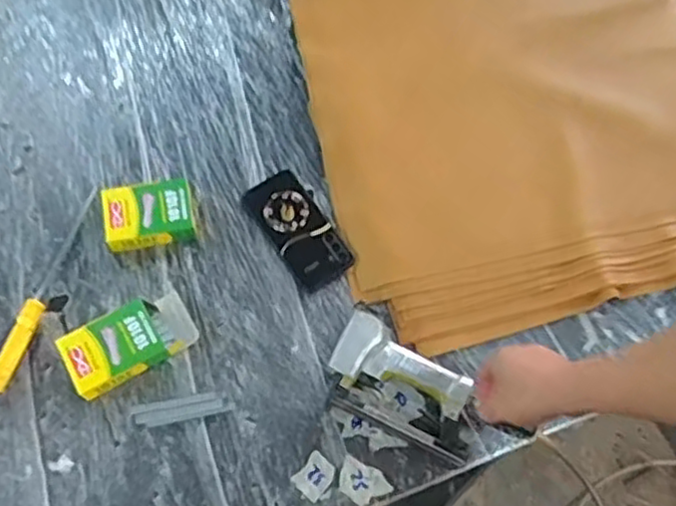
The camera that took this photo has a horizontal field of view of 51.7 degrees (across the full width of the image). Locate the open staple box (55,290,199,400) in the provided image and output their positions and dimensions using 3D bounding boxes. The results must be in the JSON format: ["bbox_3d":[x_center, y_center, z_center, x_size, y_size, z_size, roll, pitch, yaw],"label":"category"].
[{"bbox_3d":[-0.251,0.107,0.843,0.153,0.039,0.082,-29,73,-14],"label":"open staple box"}]

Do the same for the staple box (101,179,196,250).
[{"bbox_3d":[-0.244,-0.047,0.906,0.116,0.037,0.088,-12,70,-9],"label":"staple box"}]

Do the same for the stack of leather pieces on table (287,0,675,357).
[{"bbox_3d":[0.279,-0.253,1.042,0.645,0.054,0.708,-14,69,-5],"label":"stack of leather pieces on table"}]

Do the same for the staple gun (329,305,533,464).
[{"bbox_3d":[0.082,0.169,0.835,0.200,0.045,0.108,32,72,12],"label":"staple gun"}]

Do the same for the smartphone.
[{"bbox_3d":[-0.051,-0.033,0.921,0.082,0.016,0.161,-34,74,-16],"label":"smartphone"}]

